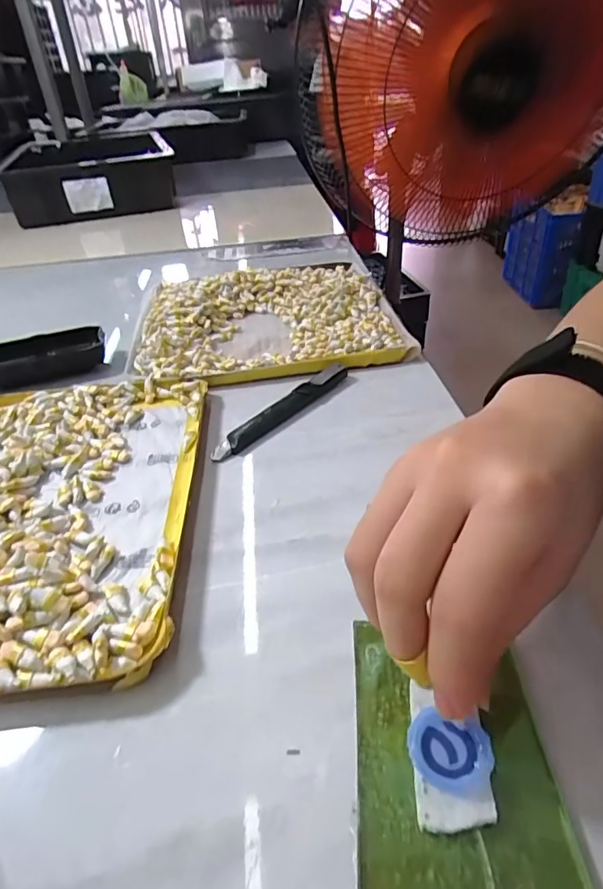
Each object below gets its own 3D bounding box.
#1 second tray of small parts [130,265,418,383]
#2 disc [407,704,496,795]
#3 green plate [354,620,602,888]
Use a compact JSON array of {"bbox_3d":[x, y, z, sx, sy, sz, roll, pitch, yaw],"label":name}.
[{"bbox_3d":[-0.037,-0.124,0.476,0.233,0.029,0.212,-9,38,-8],"label":"second tray of small parts"},{"bbox_3d":[0.051,0.105,0.173,0.027,0.007,0.025,-2,38,2],"label":"disc"},{"bbox_3d":[0.055,0.113,0.174,0.070,0.006,0.098,-1,38,4],"label":"green plate"}]

